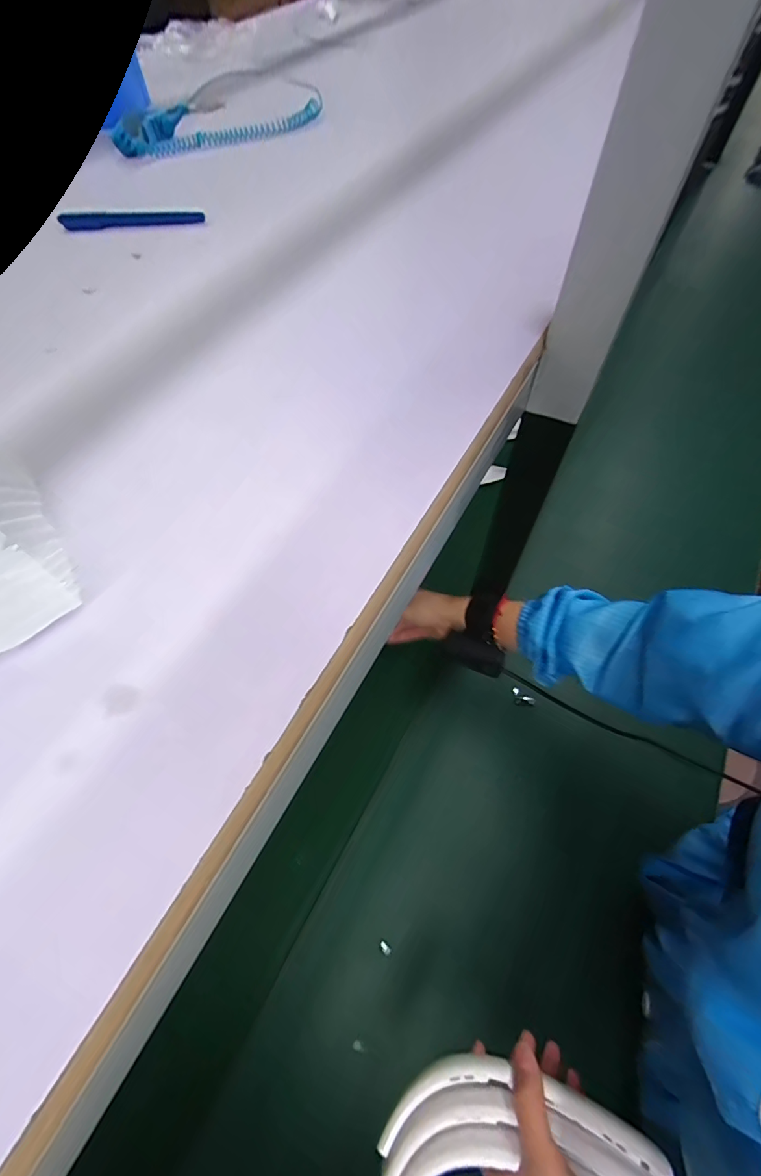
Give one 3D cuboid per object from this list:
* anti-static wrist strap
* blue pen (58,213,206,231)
[{"bbox_3d":[-0.205,-0.583,0.536,0.244,0.034,0.111,-23,62,-11],"label":"anti-static wrist strap"},{"bbox_3d":[-0.236,-0.351,0.413,0.135,0.011,0.012,-3,60,1],"label":"blue pen"}]

